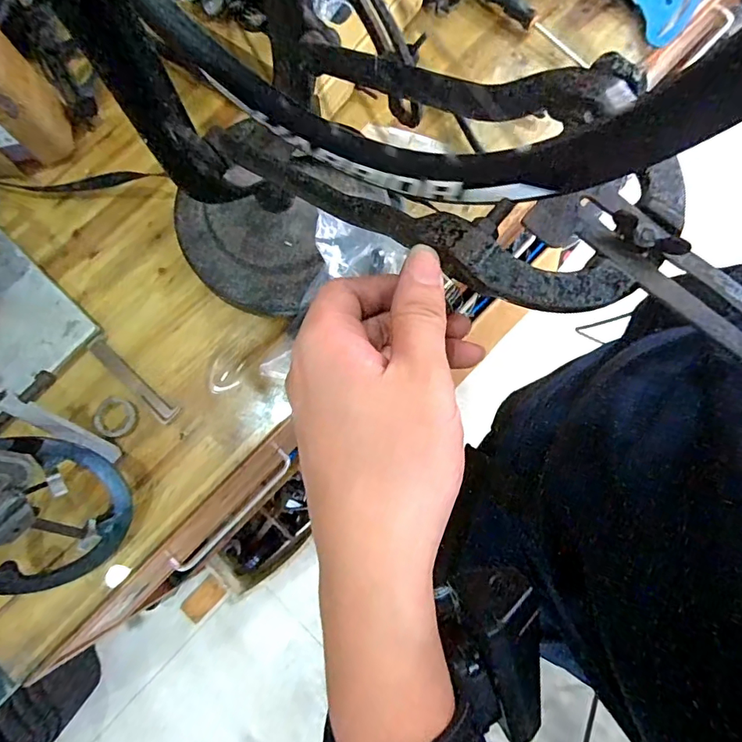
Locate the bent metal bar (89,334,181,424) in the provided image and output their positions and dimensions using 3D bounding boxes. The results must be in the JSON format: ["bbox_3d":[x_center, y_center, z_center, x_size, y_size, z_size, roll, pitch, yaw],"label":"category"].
[{"bbox_3d":[-0.276,0.009,0.568,0.134,0.004,0.023,41,82,7],"label":"bent metal bar"}]

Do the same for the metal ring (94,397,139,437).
[{"bbox_3d":[-0.293,0.053,0.563,0.052,0.004,0.044,20,80,4],"label":"metal ring"}]

